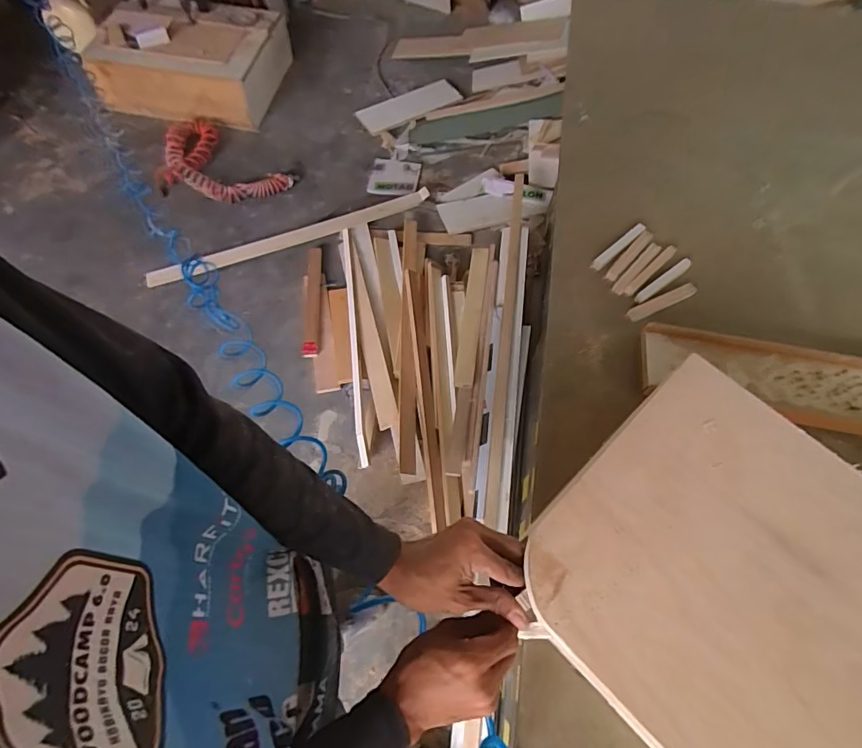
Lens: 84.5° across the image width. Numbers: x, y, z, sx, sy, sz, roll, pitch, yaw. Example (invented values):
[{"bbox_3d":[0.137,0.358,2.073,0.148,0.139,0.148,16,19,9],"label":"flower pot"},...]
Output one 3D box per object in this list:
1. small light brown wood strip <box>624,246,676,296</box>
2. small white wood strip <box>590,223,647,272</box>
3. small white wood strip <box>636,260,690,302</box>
[{"bbox_3d":[0.364,-0.171,0.783,0.018,0.013,0.131,41,69,19],"label":"small light brown wood strip"},{"bbox_3d":[0.319,-0.219,0.803,0.124,0.012,0.020,-39,69,-19],"label":"small white wood strip"},{"bbox_3d":[0.380,-0.154,0.770,0.131,0.005,0.018,-33,67,-17],"label":"small white wood strip"}]

